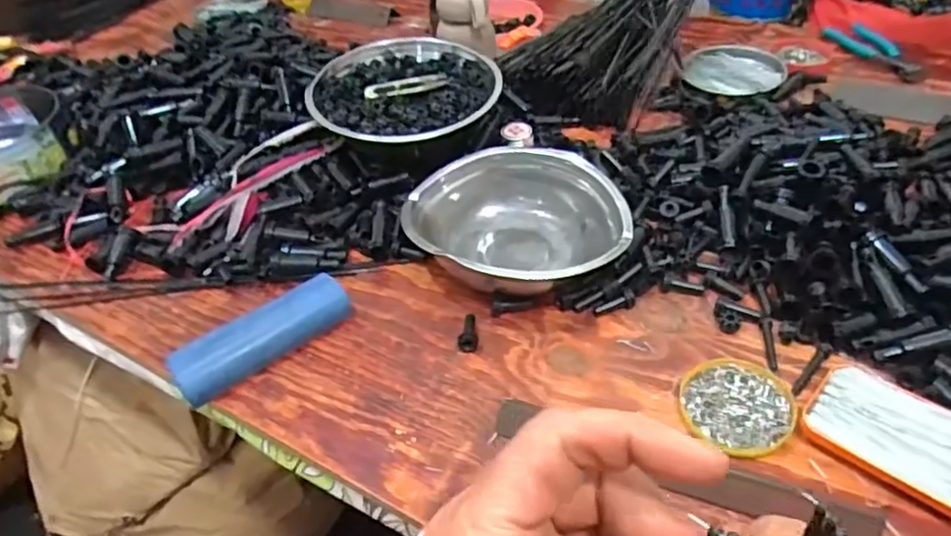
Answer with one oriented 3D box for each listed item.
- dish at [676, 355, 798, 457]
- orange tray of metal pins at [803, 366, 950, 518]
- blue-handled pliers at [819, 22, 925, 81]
[{"bbox_3d":[0.205,0.106,0.515,0.082,0.010,0.087,-4,43,4],"label":"dish"},{"bbox_3d":[0.314,0.128,0.463,0.143,0.023,0.077,32,55,34],"label":"orange tray of metal pins"},{"bbox_3d":[0.556,-0.306,0.910,0.045,0.017,0.167,-14,44,-7],"label":"blue-handled pliers"}]

